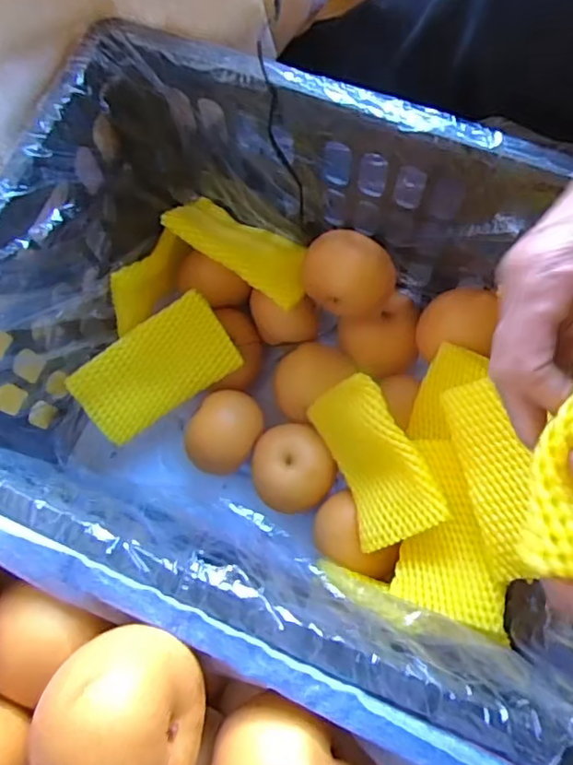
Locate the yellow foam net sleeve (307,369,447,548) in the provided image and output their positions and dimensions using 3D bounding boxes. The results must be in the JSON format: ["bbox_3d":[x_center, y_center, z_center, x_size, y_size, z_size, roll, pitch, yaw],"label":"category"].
[{"bbox_3d":[0.070,0.069,0.508,0.031,0.085,0.140,-13,65,-44],"label":"yellow foam net sleeve"}]

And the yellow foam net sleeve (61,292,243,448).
[{"bbox_3d":[-0.123,-0.013,0.557,0.148,0.012,0.084,-35,108,-2],"label":"yellow foam net sleeve"}]

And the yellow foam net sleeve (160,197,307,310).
[{"bbox_3d":[-0.043,-0.132,0.578,0.144,0.025,0.076,32,48,0],"label":"yellow foam net sleeve"}]

